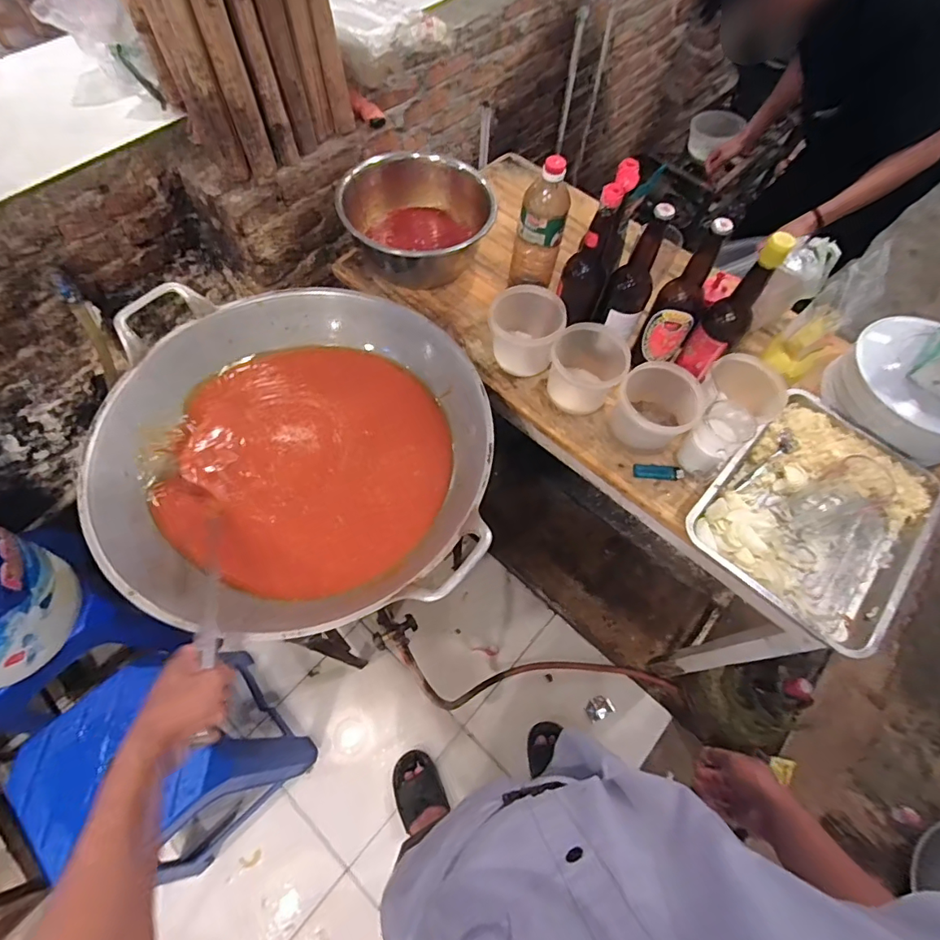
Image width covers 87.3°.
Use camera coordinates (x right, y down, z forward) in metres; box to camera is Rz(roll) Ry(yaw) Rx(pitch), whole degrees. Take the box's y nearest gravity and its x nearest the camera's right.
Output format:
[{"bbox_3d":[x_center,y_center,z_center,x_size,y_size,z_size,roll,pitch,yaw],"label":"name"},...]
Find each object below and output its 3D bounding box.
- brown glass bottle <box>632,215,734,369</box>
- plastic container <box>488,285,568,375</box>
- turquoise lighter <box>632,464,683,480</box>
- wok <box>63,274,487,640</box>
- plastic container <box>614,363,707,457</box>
[{"bbox_3d":[0.336,-0.268,0.775,0.074,0.257,0.065,8,63,1],"label":"brown glass bottle"},{"bbox_3d":[0.096,-0.243,0.865,0.125,0.107,0.101,13,64,4],"label":"plastic container"},{"bbox_3d":[0.308,0.005,0.804,0.082,0.013,0.026,2,63,-2],"label":"turquoise lighter"},{"bbox_3d":[-0.260,-0.036,0.774,0.560,0.172,0.554,-4,64,-5],"label":"wok"},{"bbox_3d":[0.294,-0.094,0.800,0.124,0.099,0.124,34,67,14],"label":"plastic container"}]

